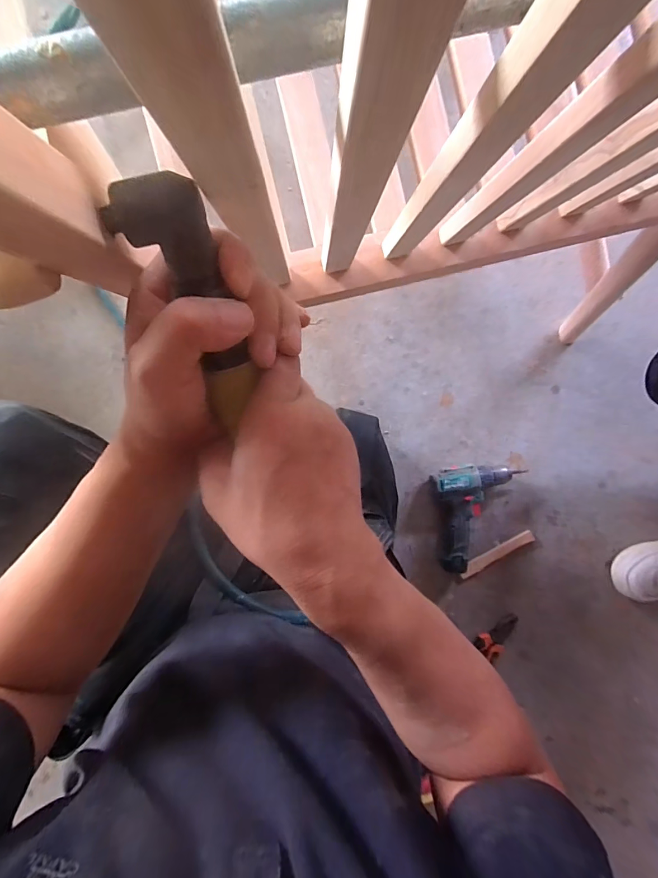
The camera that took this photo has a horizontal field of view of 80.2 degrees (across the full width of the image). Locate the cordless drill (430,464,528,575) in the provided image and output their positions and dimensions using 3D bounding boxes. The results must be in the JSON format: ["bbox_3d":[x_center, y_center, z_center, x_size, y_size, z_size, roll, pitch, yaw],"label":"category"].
[{"bbox_3d":[0.314,0.154,0.797,0.196,0.059,0.208,-8,92,0],"label":"cordless drill"}]

